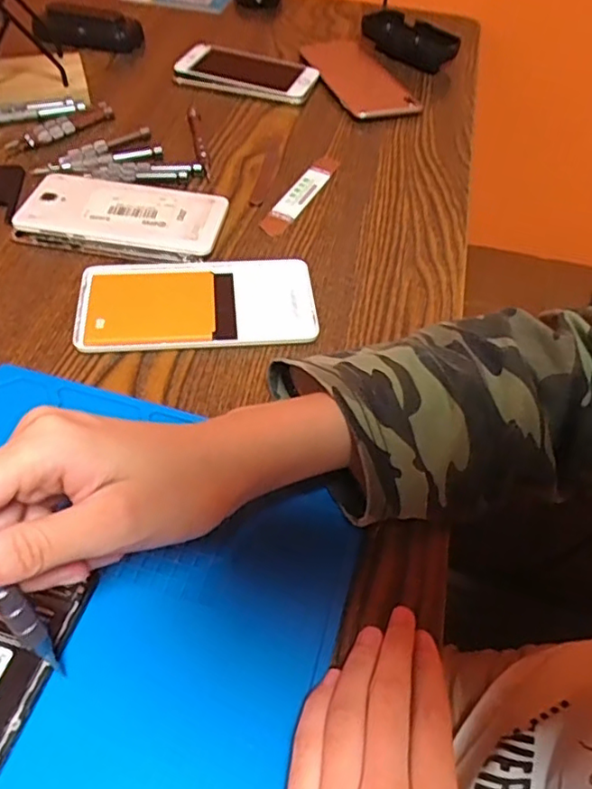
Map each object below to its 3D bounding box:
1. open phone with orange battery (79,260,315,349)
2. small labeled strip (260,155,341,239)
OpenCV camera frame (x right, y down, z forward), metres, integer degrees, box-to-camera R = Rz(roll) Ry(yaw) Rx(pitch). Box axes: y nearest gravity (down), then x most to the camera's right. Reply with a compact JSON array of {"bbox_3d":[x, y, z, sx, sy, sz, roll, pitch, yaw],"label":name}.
[{"bbox_3d":[-0.065,-0.061,0.405,0.151,0.008,0.077,-2,52,-5],"label":"open phone with orange battery"},{"bbox_3d":[0.004,-0.166,0.497,0.022,0.004,0.119,21,53,13],"label":"small labeled strip"}]

